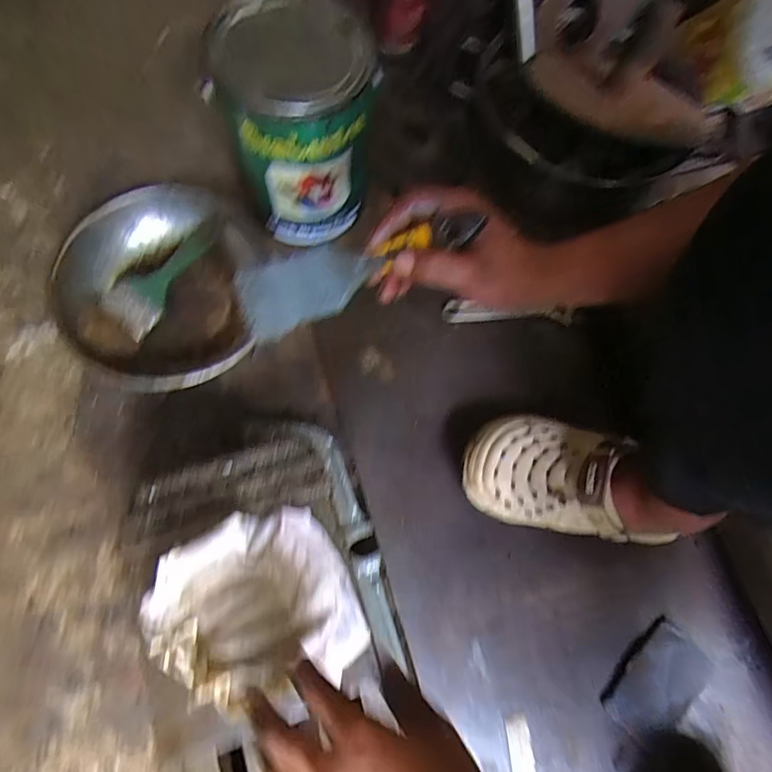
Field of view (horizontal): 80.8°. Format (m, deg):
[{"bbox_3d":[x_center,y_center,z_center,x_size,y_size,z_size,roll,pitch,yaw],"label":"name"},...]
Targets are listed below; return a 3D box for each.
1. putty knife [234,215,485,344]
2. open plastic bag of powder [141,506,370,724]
[{"bbox_3d":[-0.029,-0.084,0.324,0.183,0.053,0.020,-16,33,19],"label":"putty knife"},{"bbox_3d":[-0.104,0.177,0.349,0.150,0.044,0.139,-30,76,-11],"label":"open plastic bag of powder"}]

